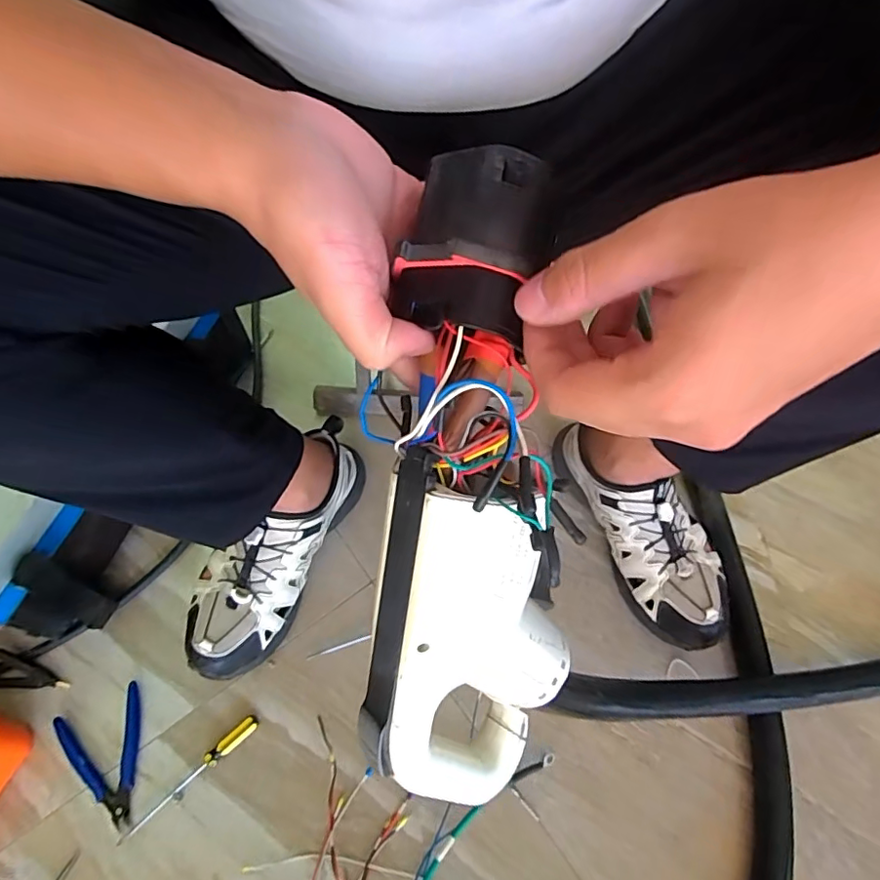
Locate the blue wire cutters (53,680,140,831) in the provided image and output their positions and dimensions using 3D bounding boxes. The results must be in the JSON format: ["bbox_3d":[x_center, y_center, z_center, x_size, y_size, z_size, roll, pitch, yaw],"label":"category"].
[{"bbox_3d":[-0.314,0.304,0.519,0.076,0.011,0.118,-26,65,-14],"label":"blue wire cutters"}]

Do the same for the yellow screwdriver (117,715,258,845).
[{"bbox_3d":[-0.236,0.317,0.516,0.143,0.014,0.014,-37,68,-19],"label":"yellow screwdriver"}]

